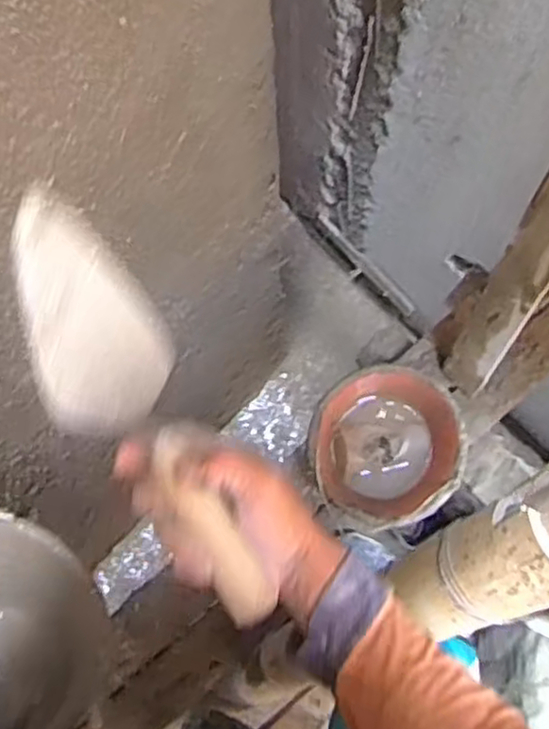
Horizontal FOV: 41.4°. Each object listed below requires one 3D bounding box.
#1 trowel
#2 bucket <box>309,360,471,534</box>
[{"bbox_3d":[-0.097,0.033,0.497,0.088,0.065,0.313,-31,79,-5],"label":"trowel"},{"bbox_3d":[0.174,0.139,1.191,0.226,0.175,0.241,0,78,1],"label":"bucket"}]

